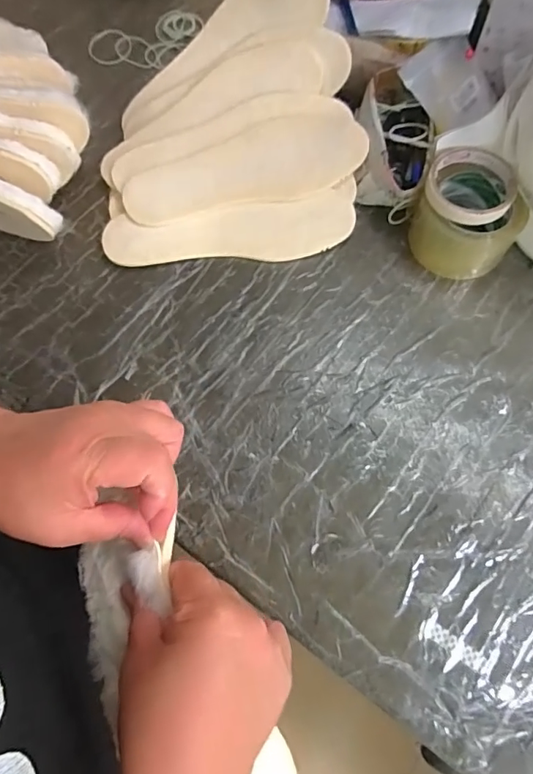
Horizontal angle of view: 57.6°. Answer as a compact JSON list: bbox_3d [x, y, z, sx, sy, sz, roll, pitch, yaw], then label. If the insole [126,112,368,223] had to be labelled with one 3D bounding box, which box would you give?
[{"bbox_3d":[-0.027,-0.250,0.546,0.267,0.017,0.097,-12,82,0],"label":"insole"}]

